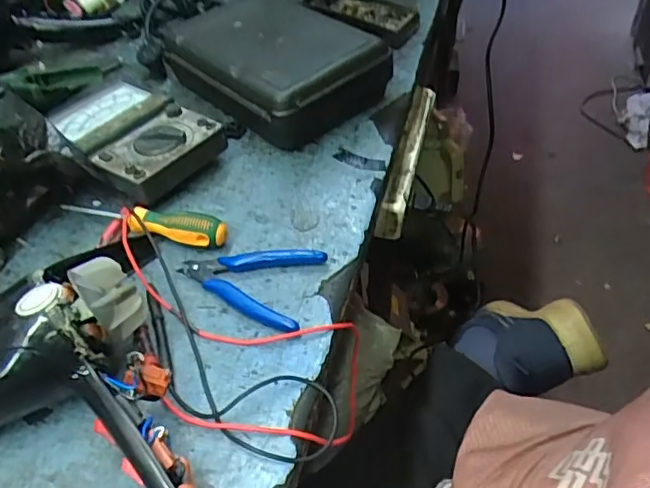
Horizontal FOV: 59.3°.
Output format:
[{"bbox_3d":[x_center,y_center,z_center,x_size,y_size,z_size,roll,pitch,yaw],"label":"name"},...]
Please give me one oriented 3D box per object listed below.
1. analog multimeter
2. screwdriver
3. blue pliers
[{"bbox_3d":[-0.196,-0.104,0.573,0.183,0.050,0.112,26,54,27],"label":"analog multimeter"},{"bbox_3d":[-0.162,-0.020,0.505,0.156,0.024,0.024,10,48,15],"label":"screwdriver"},{"bbox_3d":[-0.058,0.024,0.467,0.116,0.012,0.077,19,51,22],"label":"blue pliers"}]

